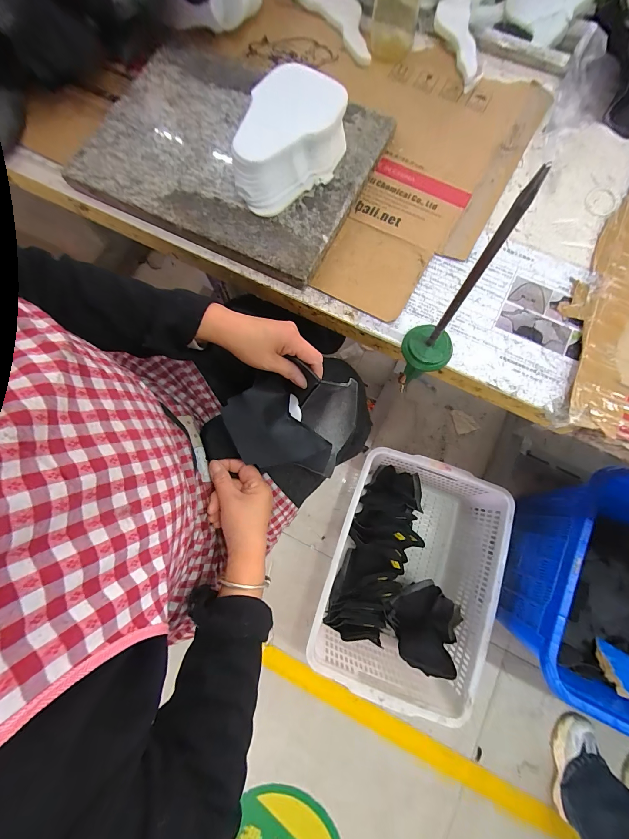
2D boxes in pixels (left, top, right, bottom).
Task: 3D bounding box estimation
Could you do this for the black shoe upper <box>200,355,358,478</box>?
[{"bbox_3d":[-0.050,0.004,0.426,0.207,0.084,0.123,5,78,2],"label":"black shoe upper"}]

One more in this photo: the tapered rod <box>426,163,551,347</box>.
[{"bbox_3d":[0.138,-0.116,0.302,0.009,0.239,0.014,-43,80,-8],"label":"tapered rod"}]

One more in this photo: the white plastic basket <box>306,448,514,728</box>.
[{"bbox_3d":[0.265,0.418,0.924,0.410,0.251,0.570,19,78,5],"label":"white plastic basket"}]

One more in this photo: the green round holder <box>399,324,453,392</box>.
[{"bbox_3d":[0.139,-0.083,0.422,0.064,0.070,0.059,0,78,1],"label":"green round holder"}]

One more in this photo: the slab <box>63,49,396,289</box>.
[{"bbox_3d":[-0.124,-0.393,0.470,0.405,0.037,0.290,25,80,6],"label":"slab"}]

